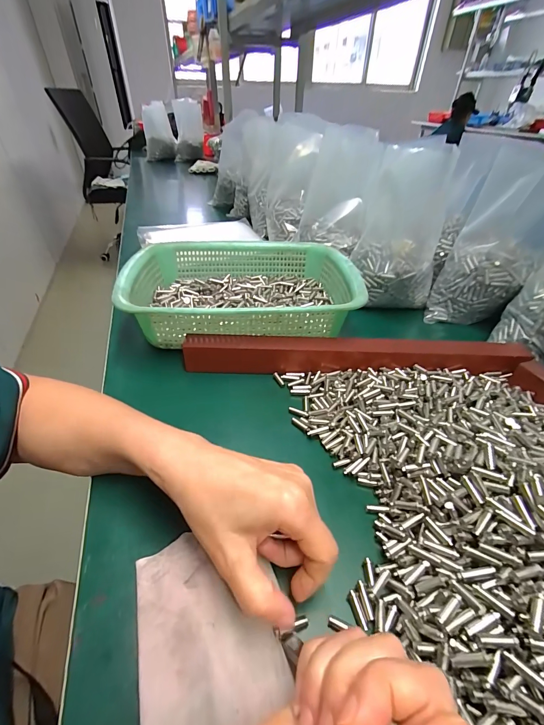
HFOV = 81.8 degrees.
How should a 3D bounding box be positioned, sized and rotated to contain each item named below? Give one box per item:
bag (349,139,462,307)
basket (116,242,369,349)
[{"bbox_3d":[0.192,-0.193,0.467,0.123,0.198,0.122,15,43,16],"label":"bag"},{"bbox_3d":[-0.038,-0.109,0.441,0.292,0.079,0.227,-5,42,-4],"label":"basket"}]

